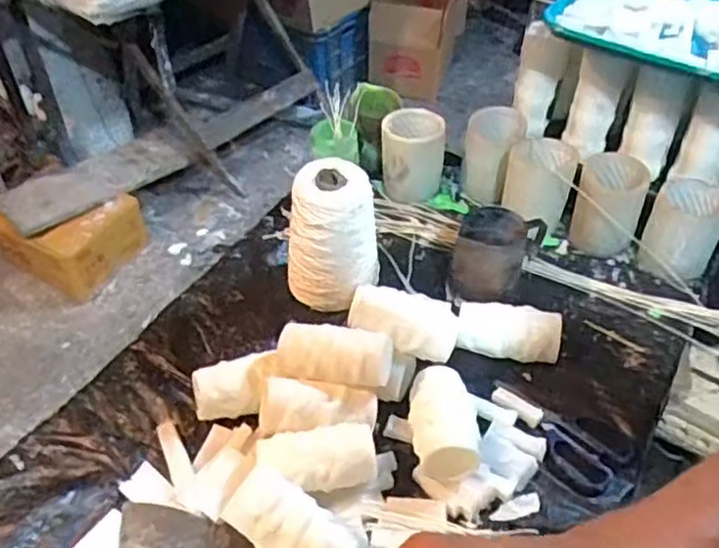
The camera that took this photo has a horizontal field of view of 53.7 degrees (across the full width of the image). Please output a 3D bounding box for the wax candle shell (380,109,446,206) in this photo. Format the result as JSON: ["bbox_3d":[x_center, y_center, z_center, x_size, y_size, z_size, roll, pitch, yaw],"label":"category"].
[{"bbox_3d":[0.079,-0.173,1.068,0.092,0.120,0.078,1,46,2],"label":"wax candle shell"}]

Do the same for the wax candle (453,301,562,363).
[{"bbox_3d":[0.181,0.069,0.862,0.126,0.046,0.061,6,46,7],"label":"wax candle"}]

